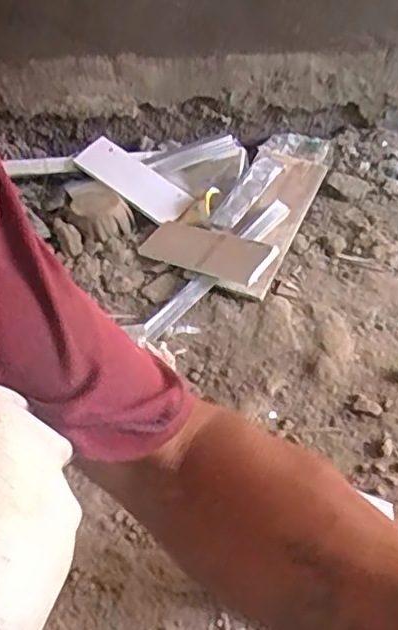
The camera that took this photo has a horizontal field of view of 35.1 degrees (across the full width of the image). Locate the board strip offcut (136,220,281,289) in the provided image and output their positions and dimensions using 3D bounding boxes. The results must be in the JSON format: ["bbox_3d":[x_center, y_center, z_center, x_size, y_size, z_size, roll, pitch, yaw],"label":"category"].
[{"bbox_3d":[0.007,-0.091,0.888,0.223,0.009,0.076,20,58,42],"label":"board strip offcut"}]

